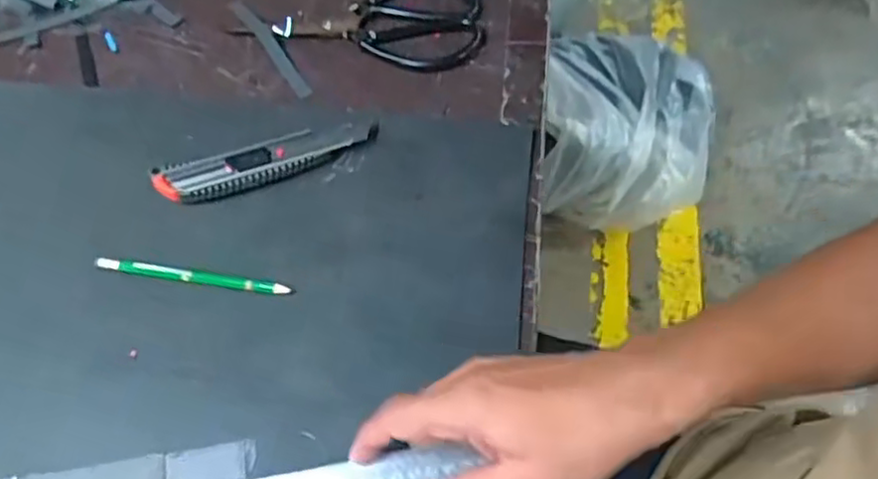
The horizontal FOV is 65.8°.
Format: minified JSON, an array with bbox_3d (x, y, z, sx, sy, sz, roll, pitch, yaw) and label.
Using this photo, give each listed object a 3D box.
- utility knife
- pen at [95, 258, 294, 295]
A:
[{"bbox_3d":[-0.129,-0.062,0.510,0.161,0.021,0.041,-22,61,-12],"label":"utility knife"},{"bbox_3d":[-0.169,0.026,0.464,0.135,0.008,0.010,8,59,6],"label":"pen"}]

